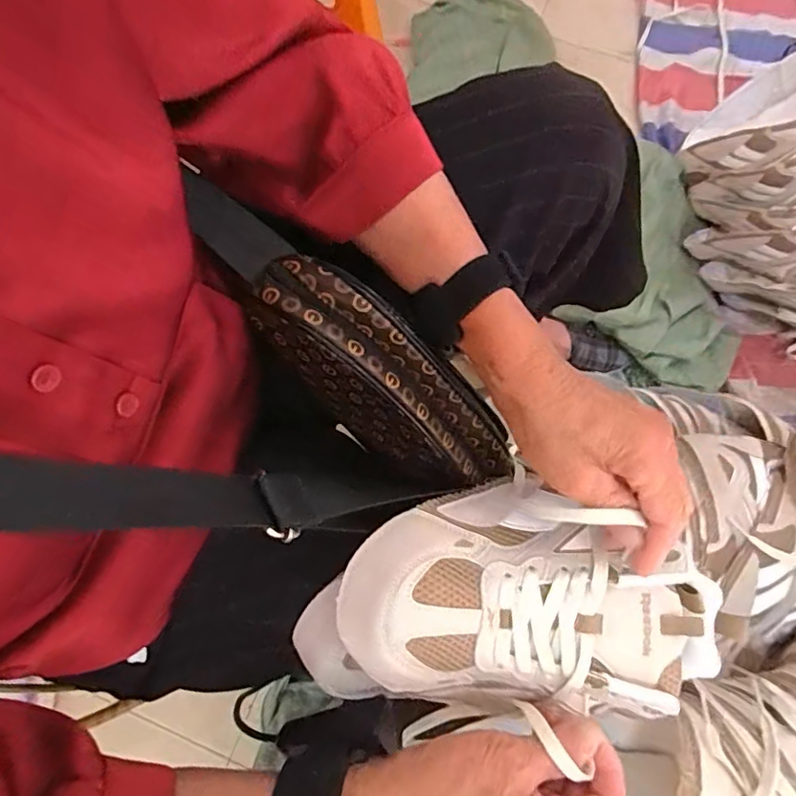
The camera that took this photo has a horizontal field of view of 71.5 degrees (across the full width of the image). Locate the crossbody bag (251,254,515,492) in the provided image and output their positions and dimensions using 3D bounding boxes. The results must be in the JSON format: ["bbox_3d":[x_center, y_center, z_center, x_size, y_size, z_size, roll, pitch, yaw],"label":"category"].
[{"bbox_3d":[-0.011,-0.002,0.370,0.223,0.111,0.060,47,65,-32],"label":"crossbody bag"}]

